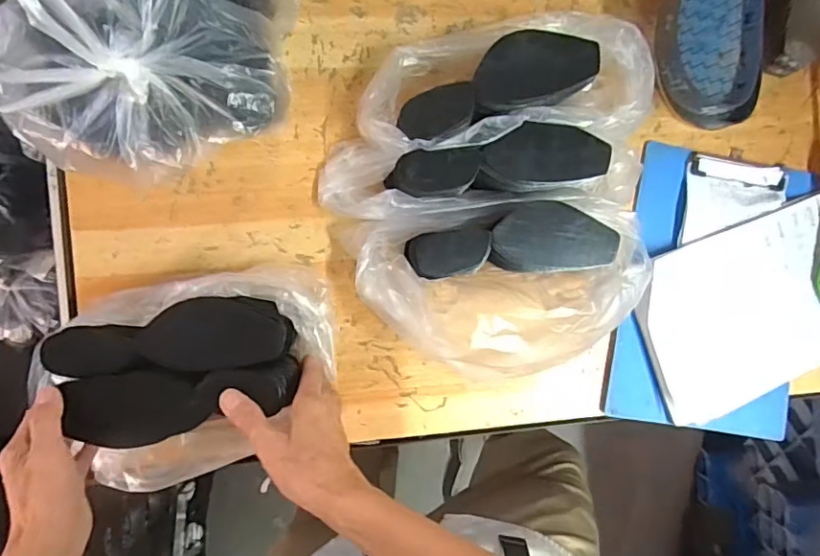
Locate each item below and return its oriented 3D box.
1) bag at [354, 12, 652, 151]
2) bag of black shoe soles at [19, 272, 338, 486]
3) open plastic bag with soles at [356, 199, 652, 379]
[{"bbox_3d":[0.092,-0.202,0.541,0.286,0.088,0.138,-7,93,-7],"label":"bag"},{"bbox_3d":[-0.200,0.096,0.515,0.261,0.095,0.189,-12,93,-7],"label":"bag of black shoe soles"},{"bbox_3d":[0.104,0.009,0.543,0.305,0.105,0.169,-8,93,-7],"label":"open plastic bag with soles"}]

